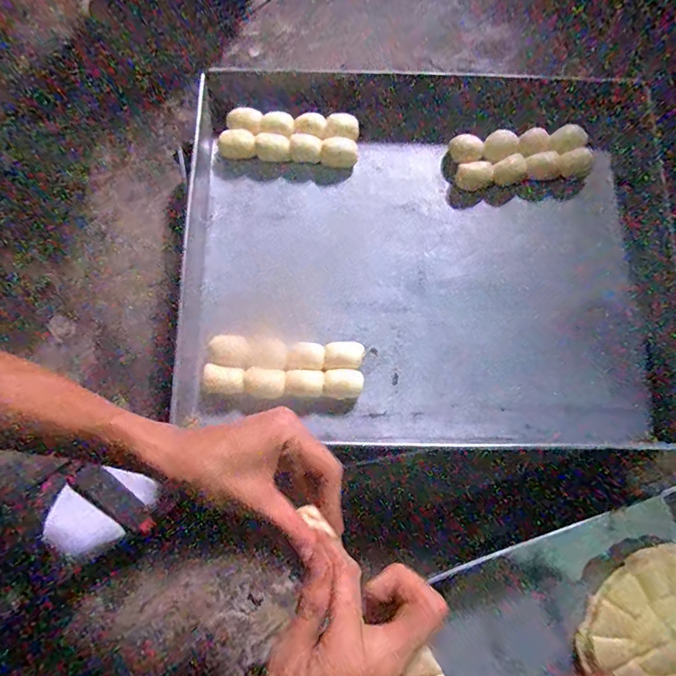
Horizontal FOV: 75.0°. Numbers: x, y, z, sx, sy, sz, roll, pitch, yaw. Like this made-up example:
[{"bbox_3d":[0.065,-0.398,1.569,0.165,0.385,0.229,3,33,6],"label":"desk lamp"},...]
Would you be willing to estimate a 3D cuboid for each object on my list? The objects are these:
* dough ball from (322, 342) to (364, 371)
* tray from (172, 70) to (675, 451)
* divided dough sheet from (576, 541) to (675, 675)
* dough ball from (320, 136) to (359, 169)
[{"bbox_3d":[0.006,0.020,0.469,0.042,0.019,0.028,-5,78,-2],"label":"dough ball"},{"bbox_3d":[0.098,-0.094,0.493,0.542,0.056,0.414,1,78,-1],"label":"tray"},{"bbox_3d":[0.353,0.321,0.452,0.147,0.020,0.177,-41,82,-9],"label":"divided dough sheet"},{"bbox_3d":[0.002,-0.214,0.509,0.043,0.020,0.028,-4,78,-2],"label":"dough ball"}]

